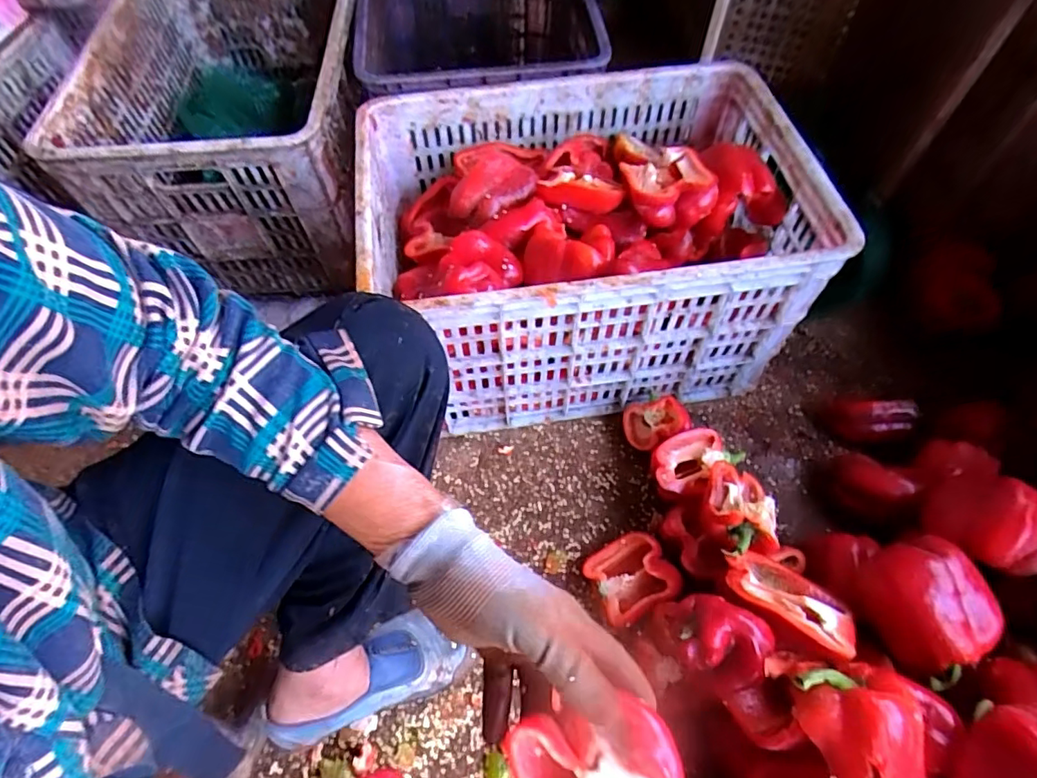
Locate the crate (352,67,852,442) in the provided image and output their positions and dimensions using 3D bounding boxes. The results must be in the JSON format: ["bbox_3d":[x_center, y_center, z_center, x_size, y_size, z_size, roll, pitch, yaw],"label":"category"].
[{"bbox_3d":[0.081,-0.172,0.726,0.503,0.289,0.347,-6,58,-1],"label":"crate"}]

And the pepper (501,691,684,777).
[{"bbox_3d":[0.043,0.217,0.304,0.093,0.040,0.063,-6,58,-1],"label":"pepper"}]

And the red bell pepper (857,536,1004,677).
[{"bbox_3d":[0.386,0.202,0.516,0.091,0.087,0.110,-18,59,-9],"label":"red bell pepper"}]

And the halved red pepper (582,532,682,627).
[{"bbox_3d":[0.131,0.218,0.630,0.092,0.028,0.092,-34,38,-2],"label":"halved red pepper"}]

